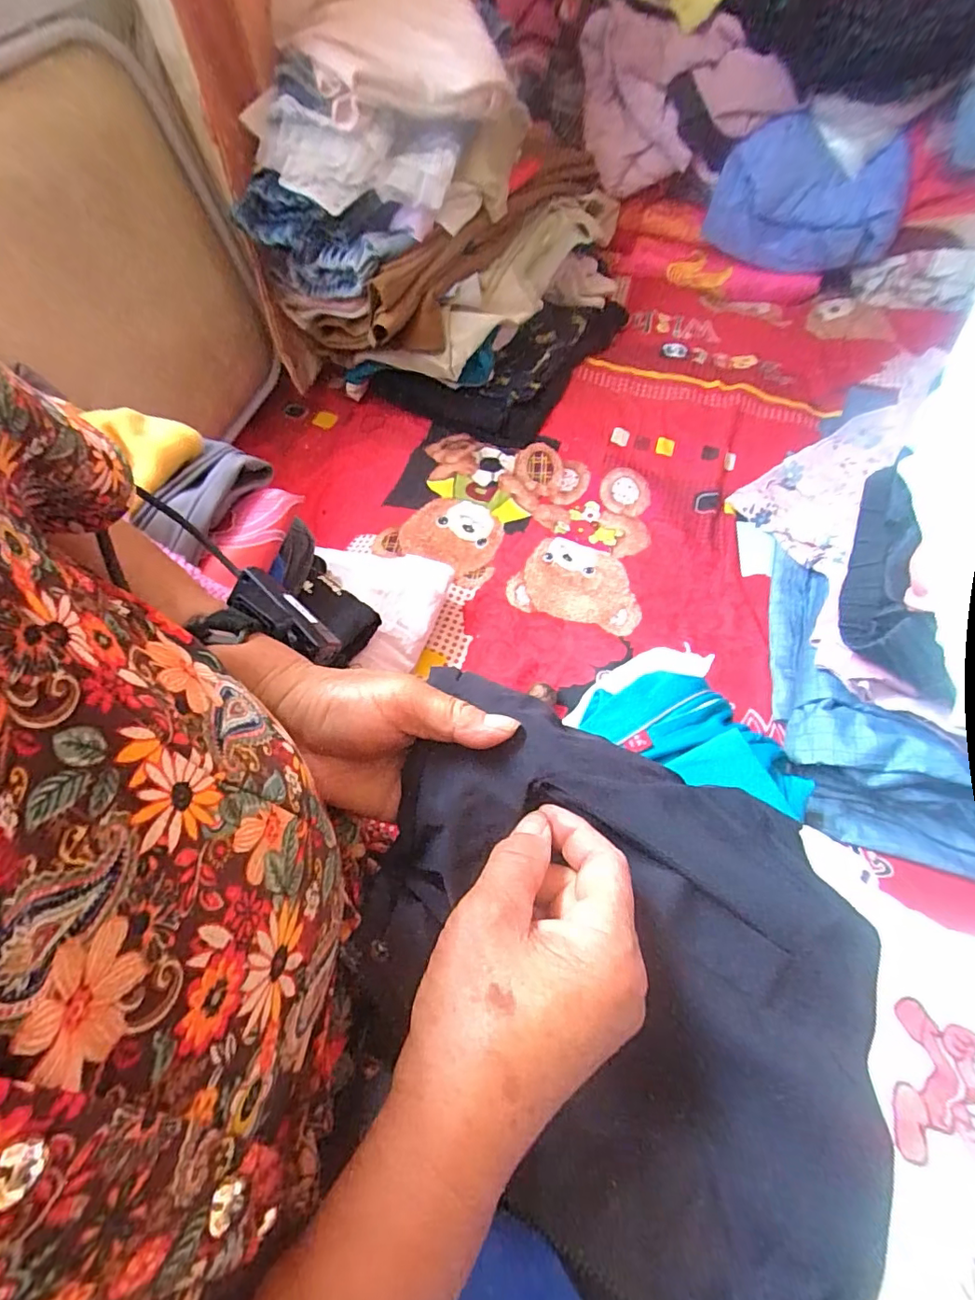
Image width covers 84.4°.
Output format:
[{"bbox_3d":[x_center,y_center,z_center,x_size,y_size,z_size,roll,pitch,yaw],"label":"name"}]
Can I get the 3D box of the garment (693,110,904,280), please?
[{"bbox_3d":[0.467,-0.652,0.789,0.261,0.146,0.067,3,62,3],"label":"garment"}]

